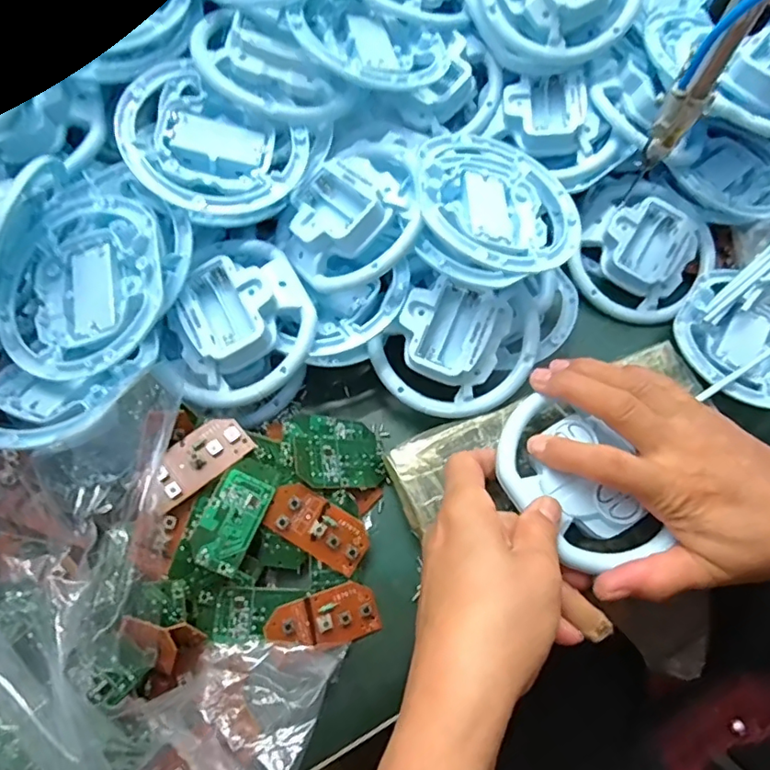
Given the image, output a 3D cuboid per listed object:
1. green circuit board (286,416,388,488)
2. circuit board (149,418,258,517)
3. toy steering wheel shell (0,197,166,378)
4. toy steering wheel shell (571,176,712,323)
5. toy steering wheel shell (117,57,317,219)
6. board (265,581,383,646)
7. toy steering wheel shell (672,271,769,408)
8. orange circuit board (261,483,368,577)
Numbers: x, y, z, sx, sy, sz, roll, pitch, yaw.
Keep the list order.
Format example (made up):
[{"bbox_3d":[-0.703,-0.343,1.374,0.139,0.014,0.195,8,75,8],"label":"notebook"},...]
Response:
[{"bbox_3d":[-0.028,0.038,0.329,0.056,0.009,0.046,7,48,-32],"label":"green circuit board"},{"bbox_3d":[-0.104,0.041,0.303,0.061,0.008,0.028,-38,74,-16],"label":"circuit board"},{"bbox_3d":[-0.168,-0.056,0.305,0.095,0.029,0.100,1,67,-2],"label":"toy steering wheel shell"},{"bbox_3d":[0.182,-0.098,0.392,0.089,0.034,0.097,27,69,9],"label":"toy steering wheel shell"},{"bbox_3d":[-0.107,-0.137,0.331,0.103,0.030,0.086,33,63,-3],"label":"toy steering wheel shell"},{"bbox_3d":[-0.033,0.128,0.301,0.058,0.012,0.029,-18,69,-10],"label":"board"},{"bbox_3d":[0.245,-0.029,0.371,0.101,0.017,0.096,20,68,6],"label":"toy steering wheel shell"},{"bbox_3d":[-0.037,0.079,0.310,0.058,0.006,0.028,35,69,-3],"label":"orange circuit board"}]

